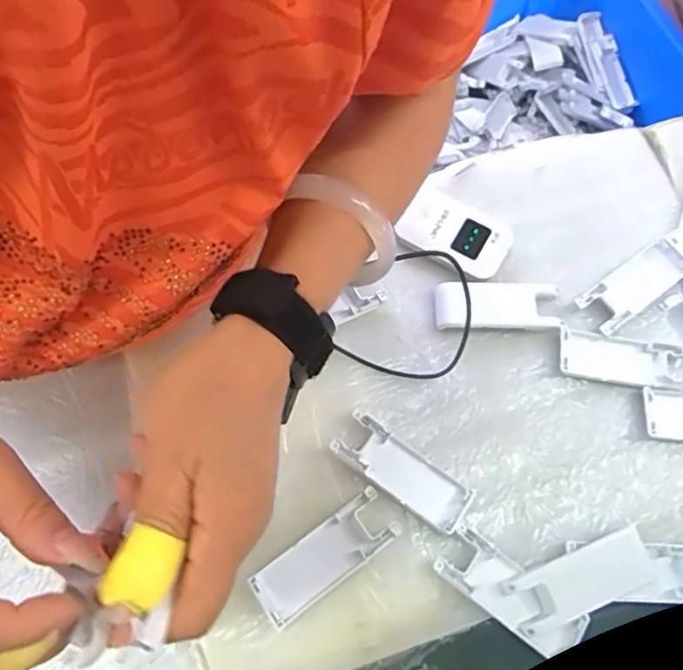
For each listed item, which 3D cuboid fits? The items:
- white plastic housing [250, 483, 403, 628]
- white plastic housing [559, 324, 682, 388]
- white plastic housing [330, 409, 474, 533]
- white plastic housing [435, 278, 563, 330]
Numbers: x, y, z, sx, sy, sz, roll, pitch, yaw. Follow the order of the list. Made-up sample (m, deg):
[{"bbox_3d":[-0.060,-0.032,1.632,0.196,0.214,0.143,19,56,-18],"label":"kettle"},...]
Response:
[{"bbox_3d":[-0.011,0.155,0.392,0.104,0.012,0.039,-34,75,-13],"label":"white plastic housing"},{"bbox_3d":[0.230,0.020,0.457,0.105,0.009,0.042,10,70,1],"label":"white plastic housing"},{"bbox_3d":[0.045,0.101,0.418,0.103,0.016,0.038,35,72,10],"label":"white plastic housing"},{"bbox_3d":[0.130,-0.027,0.472,0.100,0.014,0.041,0,70,-3],"label":"white plastic housing"}]

